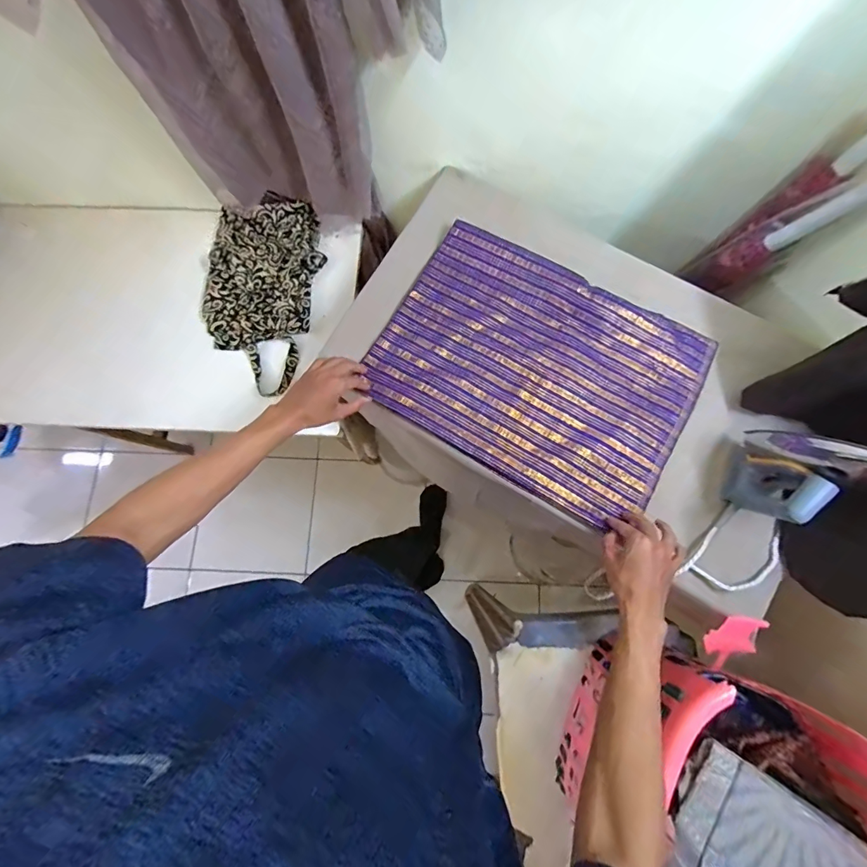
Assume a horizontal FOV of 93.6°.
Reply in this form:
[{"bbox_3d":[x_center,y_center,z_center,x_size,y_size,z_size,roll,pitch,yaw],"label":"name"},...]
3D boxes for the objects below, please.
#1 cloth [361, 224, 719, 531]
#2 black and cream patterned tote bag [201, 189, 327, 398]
[{"bbox_3d":[0.160,-0.103,0.651,0.479,0.034,0.343,30,79,7],"label":"cloth"},{"bbox_3d":[-0.358,-0.293,0.833,0.219,0.034,0.406,5,77,2],"label":"black and cream patterned tote bag"}]

